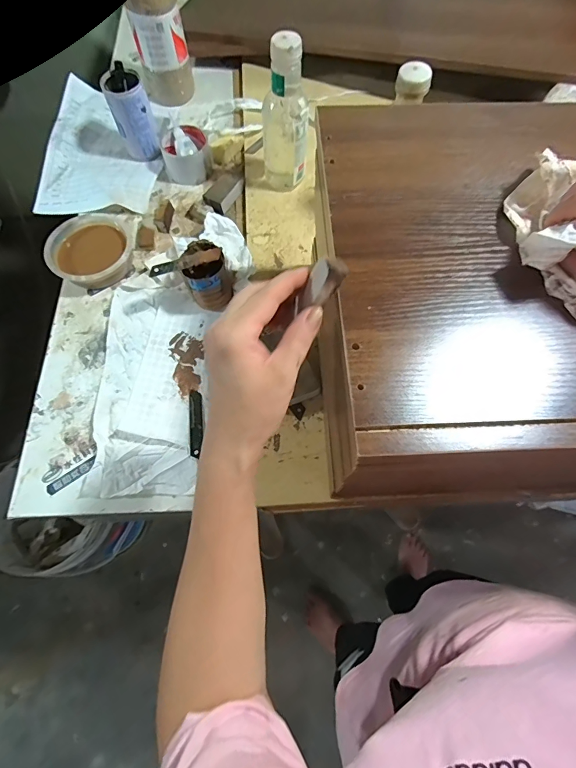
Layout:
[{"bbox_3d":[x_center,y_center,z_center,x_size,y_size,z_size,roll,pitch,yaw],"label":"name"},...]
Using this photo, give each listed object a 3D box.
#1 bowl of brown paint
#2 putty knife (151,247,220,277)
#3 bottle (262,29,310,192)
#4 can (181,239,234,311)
[{"bbox_3d":[-0.309,-0.208,0.612,0.124,0.038,0.131,0,68,0],"label":"bowl of brown paint"},{"bbox_3d":[-0.140,-0.166,0.529,0.099,0.007,0.018,-20,69,-8],"label":"putty knife"},{"bbox_3d":[-0.003,-0.396,0.583,0.070,0.200,0.066,-4,68,-2],"label":"bottle"},{"bbox_3d":[-0.117,-0.160,0.560,0.065,0.060,0.073,-15,69,-6],"label":"can"}]

